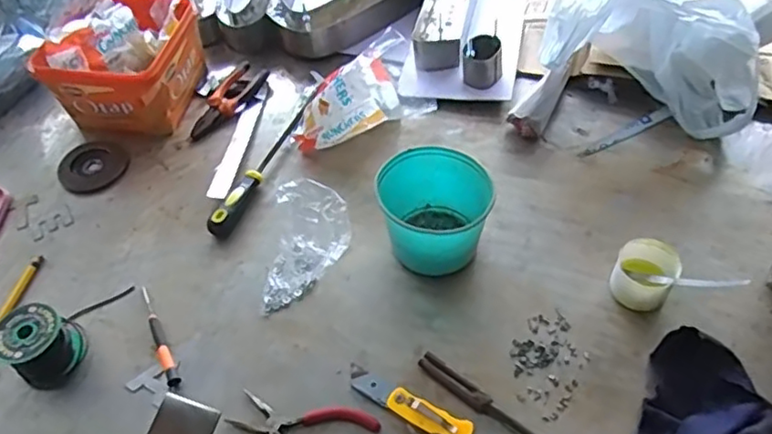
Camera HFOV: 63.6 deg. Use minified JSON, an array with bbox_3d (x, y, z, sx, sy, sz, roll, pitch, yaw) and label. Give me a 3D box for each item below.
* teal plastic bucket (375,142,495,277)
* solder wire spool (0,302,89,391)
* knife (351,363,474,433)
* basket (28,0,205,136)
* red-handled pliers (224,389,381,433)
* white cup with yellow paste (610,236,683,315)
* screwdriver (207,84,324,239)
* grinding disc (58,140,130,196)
[{"bbox_3d":[0.055,-0.004,0.751,0.122,0.102,0.138,4,53,7],"label":"teal plastic bucket"},{"bbox_3d":[-0.380,0.139,0.687,0.066,0.068,0.076,22,58,19],"label":"solder wire spool"},{"bbox_3d":[0.021,0.196,0.647,0.141,0.013,0.029,23,58,20],"label":"knife"},{"bbox_3d":[-0.387,-0.232,0.924,0.181,0.128,0.183,6,54,9],"label":"basket"},{"bbox_3d":[-0.090,0.221,0.637,0.140,0.006,0.101,24,58,21],"label":"red-handled pliers"},{"bbox_3d":[0.290,0.065,0.702,0.065,0.046,0.067,-2,53,3],"label":"white cup with yellow paste"},{"bbox_3d":[-0.159,-0.088,0.871,0.028,0.028,0.290,18,56,17],"label":"screwdriver"},{"bbox_3d":[-0.422,-0.073,0.894,0.096,0.006,0.092,-2,53,3],"label":"grinding disc"}]

